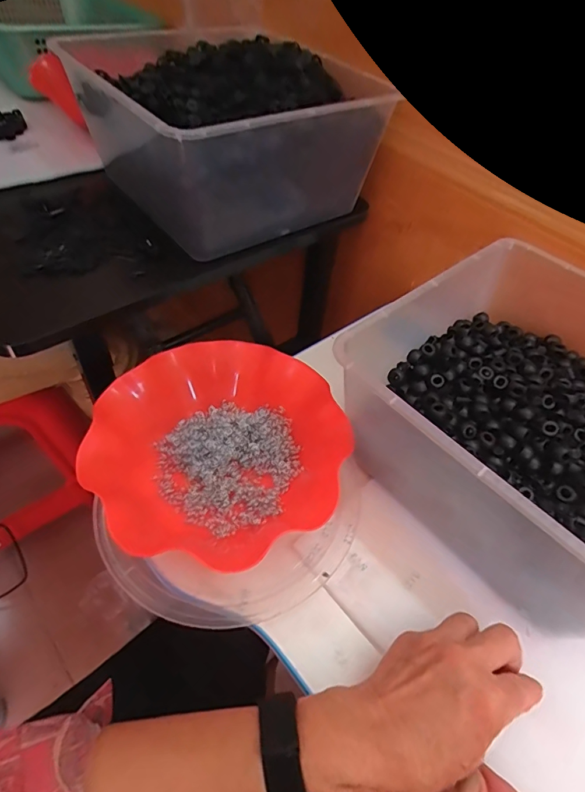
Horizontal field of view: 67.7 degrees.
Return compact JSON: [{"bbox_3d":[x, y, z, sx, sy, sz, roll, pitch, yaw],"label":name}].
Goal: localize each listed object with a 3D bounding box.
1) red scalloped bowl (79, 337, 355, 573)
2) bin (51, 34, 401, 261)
[{"bbox_3d":[-0.062,0.042,0.407,0.211,0.066,0.196,3,51,-4],"label":"red scalloped bowl"},{"bbox_3d":[-0.075,-0.314,0.525,0.286,0.148,0.271,-29,59,-26],"label":"bin"}]

